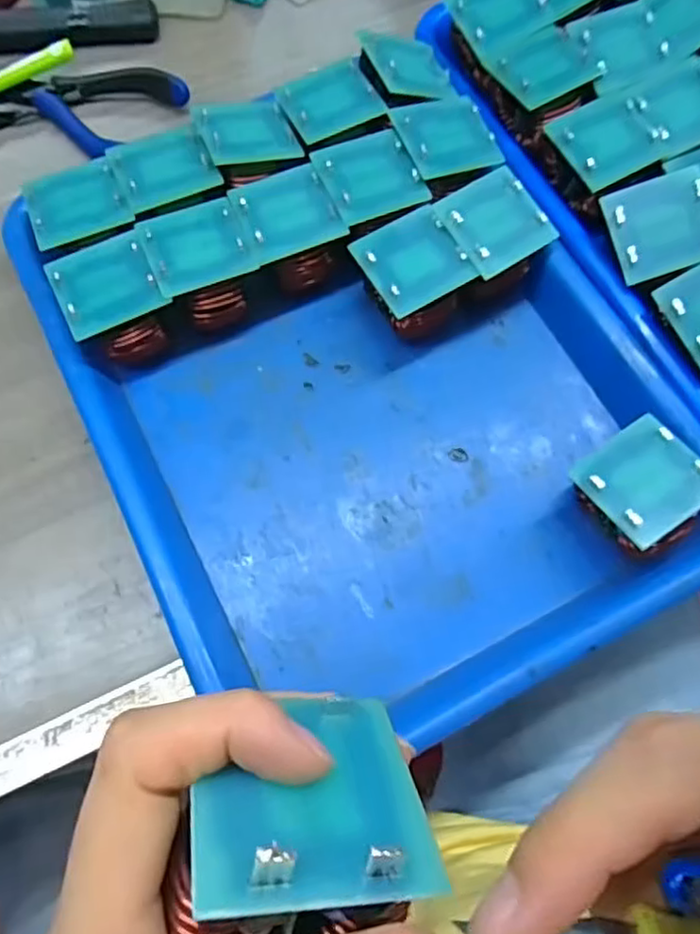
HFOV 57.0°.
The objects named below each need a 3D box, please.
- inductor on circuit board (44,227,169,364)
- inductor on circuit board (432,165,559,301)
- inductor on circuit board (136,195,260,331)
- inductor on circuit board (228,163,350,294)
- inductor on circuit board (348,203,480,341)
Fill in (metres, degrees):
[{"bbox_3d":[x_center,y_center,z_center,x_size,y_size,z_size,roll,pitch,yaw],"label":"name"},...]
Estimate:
[{"bbox_3d":[-0.114,-0.078,0.321,0.047,0.049,0.047,-28,74,-8],"label":"inductor on circuit board"},{"bbox_3d":[0.069,-0.113,0.327,0.047,0.049,0.044,-34,74,-10],"label":"inductor on circuit board"},{"bbox_3d":[-0.072,-0.097,0.326,0.046,0.049,0.050,-23,73,-7],"label":"inductor on circuit board"},{"bbox_3d":[-0.030,-0.116,0.330,0.046,0.043,0.050,-23,73,-7],"label":"inductor on circuit board"},{"bbox_3d":[0.029,-0.089,0.322,0.048,0.048,0.045,-30,74,-9],"label":"inductor on circuit board"}]

